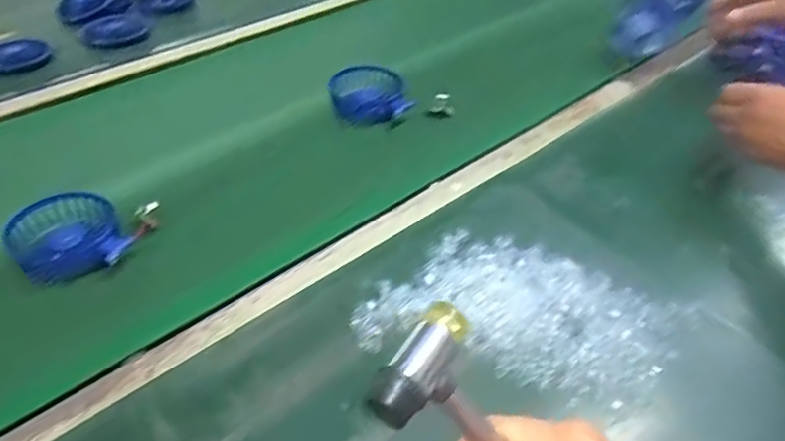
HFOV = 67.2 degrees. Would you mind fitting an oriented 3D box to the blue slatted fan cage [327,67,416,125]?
[{"bbox_3d":[-0.029,-0.147,0.709,0.089,0.042,0.074,-4,64,-8],"label":"blue slatted fan cage"}]

